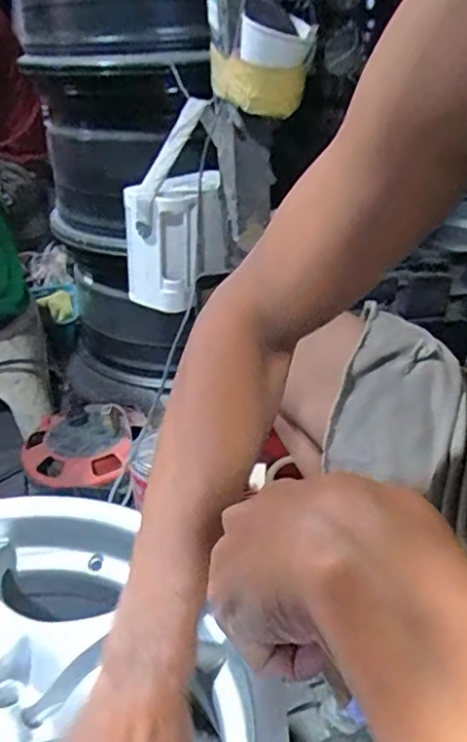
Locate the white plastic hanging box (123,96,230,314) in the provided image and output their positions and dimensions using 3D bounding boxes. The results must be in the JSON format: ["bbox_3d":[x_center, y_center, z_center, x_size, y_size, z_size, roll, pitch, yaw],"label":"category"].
[{"bbox_3d":[-0.079,-0.217,0.812,0.148,0.235,0.100,-13,32,-18],"label":"white plastic hanging box"}]

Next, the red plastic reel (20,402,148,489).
[{"bbox_3d":[-0.241,0.107,0.916,0.173,0.040,0.164,6,31,13],"label":"red plastic reel"}]

